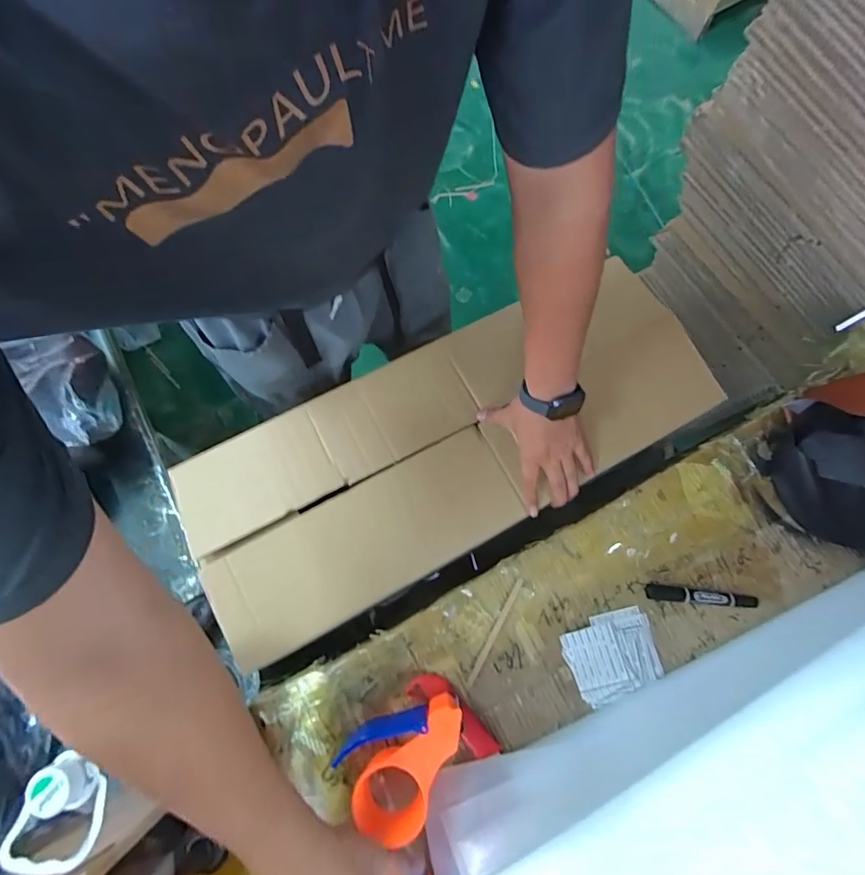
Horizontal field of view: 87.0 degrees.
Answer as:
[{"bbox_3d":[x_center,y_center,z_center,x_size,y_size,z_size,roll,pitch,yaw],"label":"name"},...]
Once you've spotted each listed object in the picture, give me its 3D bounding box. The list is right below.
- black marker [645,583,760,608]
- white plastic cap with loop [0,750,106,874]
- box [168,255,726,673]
[{"bbox_3d":[0.360,0.213,0.610,0.140,0.018,0.020,5,75,0],"label":"black marker"},{"bbox_3d":[-0.285,0.290,0.347,0.060,0.034,0.067,18,75,4],"label":"white plastic cap with loop"},{"bbox_3d":[0.022,-0.002,0.673,0.770,0.045,0.301,-27,75,-8],"label":"box"}]

